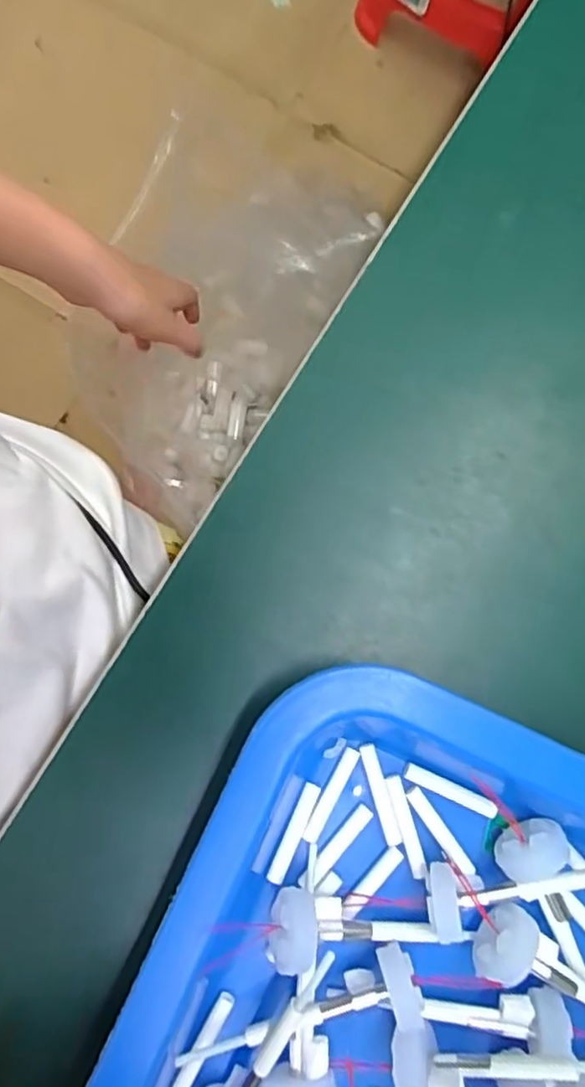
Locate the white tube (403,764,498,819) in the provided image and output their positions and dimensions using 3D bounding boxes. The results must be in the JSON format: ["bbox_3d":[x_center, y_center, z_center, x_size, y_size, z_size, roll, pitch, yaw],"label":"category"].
[{"bbox_3d":[0.049,0.077,0.201,0.030,0.004,0.005,26,81,2],"label":"white tube"}]

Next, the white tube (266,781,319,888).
[{"bbox_3d":[0.000,0.088,0.197,0.005,0.004,0.030,24,81,2],"label":"white tube"}]

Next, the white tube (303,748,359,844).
[{"bbox_3d":[0.012,0.077,0.200,0.005,0.004,0.030,29,81,3],"label":"white tube"}]

